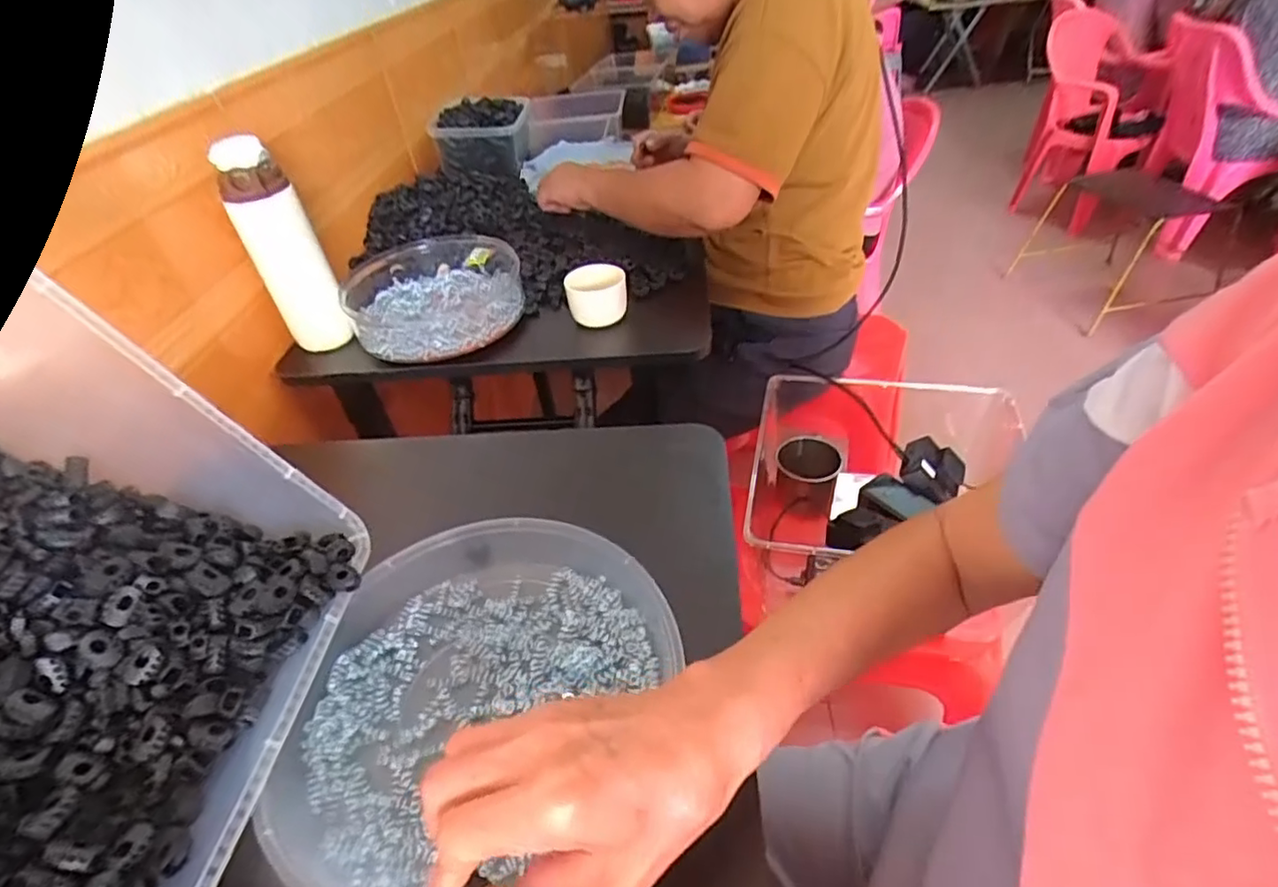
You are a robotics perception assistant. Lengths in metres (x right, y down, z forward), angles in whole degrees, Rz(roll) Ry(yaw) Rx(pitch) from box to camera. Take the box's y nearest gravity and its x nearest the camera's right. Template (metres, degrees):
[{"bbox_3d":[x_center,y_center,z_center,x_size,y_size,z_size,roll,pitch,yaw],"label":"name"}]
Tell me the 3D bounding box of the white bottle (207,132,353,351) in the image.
[{"bbox_3d":[-0.370,-0.199,0.659,0.067,0.211,0.054,-27,45,-22],"label":"white bottle"}]

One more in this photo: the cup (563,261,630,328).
[{"bbox_3d":[-0.050,-0.168,0.713,0.057,0.056,0.053,-4,41,3],"label":"cup"}]

